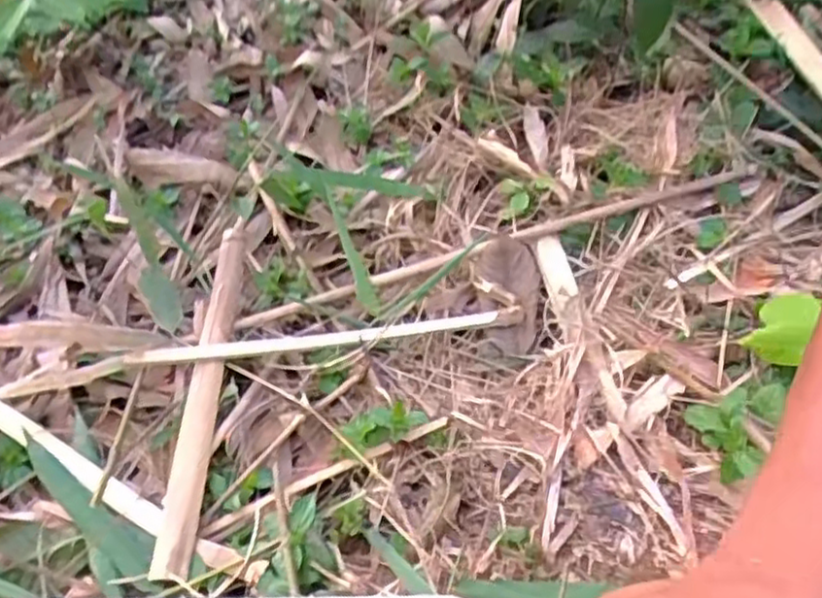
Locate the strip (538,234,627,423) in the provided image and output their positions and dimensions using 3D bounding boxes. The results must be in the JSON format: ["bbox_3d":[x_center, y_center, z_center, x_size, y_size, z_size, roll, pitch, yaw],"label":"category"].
[{"bbox_3d":[0.180,0.022,0.786,0.032,0.012,0.241,-7,50,-5],"label":"strip"}]

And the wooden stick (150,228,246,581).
[{"bbox_3d":[-0.214,0.078,0.766,0.036,0.021,0.424,-2,50,0],"label":"wooden stick"}]

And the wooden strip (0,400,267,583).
[{"bbox_3d":[-0.325,0.156,0.704,0.454,0.013,0.028,24,54,20],"label":"wooden strip"}]

